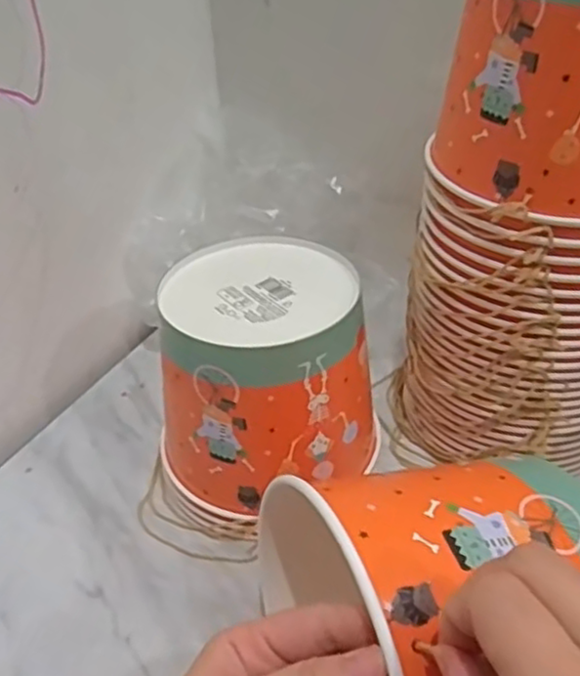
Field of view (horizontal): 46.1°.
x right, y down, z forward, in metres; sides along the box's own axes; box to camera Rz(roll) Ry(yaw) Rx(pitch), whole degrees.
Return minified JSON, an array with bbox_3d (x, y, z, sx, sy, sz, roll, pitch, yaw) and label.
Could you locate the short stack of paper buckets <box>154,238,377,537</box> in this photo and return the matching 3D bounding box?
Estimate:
[{"bbox_3d":[-0.023,0.036,0.477,0.154,0.156,0.146,-10,39,-9],"label":"short stack of paper buckets"}]

